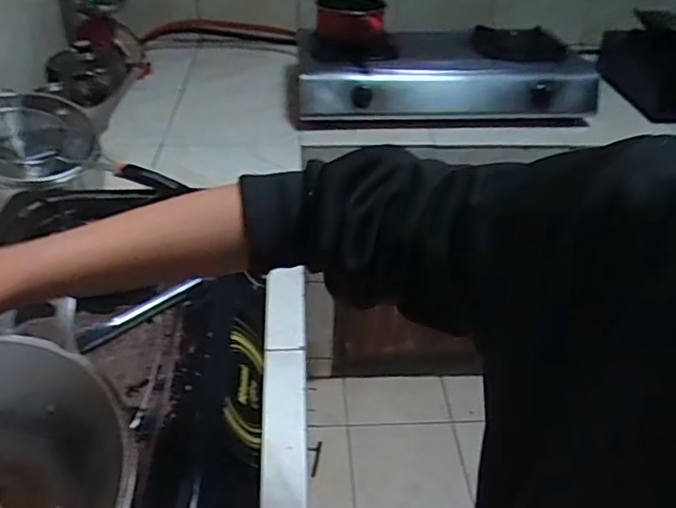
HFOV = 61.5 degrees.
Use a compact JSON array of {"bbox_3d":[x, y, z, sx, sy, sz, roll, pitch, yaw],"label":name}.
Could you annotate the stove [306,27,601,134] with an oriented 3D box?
[{"bbox_3d":[0.248,-0.450,1.400,0.688,0.130,0.361,-2,38,-5],"label":"stove"}]

